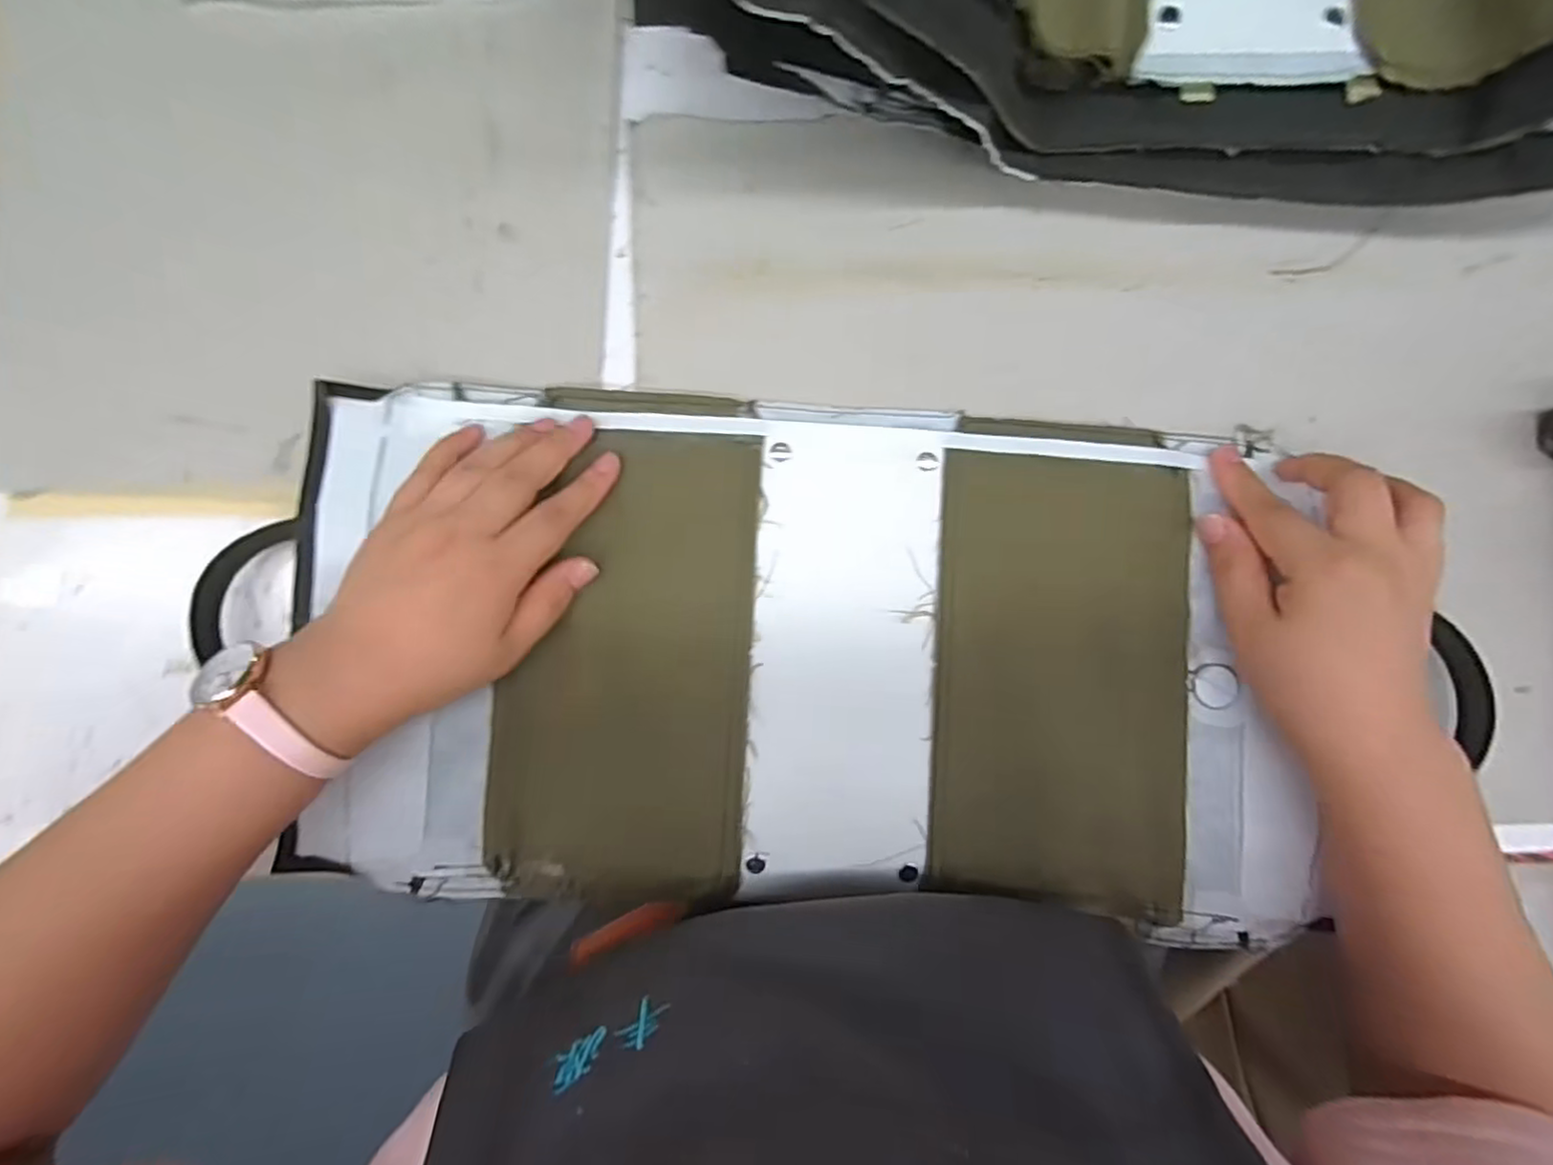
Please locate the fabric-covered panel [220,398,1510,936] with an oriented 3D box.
[{"bbox_3d":[0.014,0.034,0.317,0.480,0.024,0.242,3,88,-2],"label":"fabric-covered panel"}]

